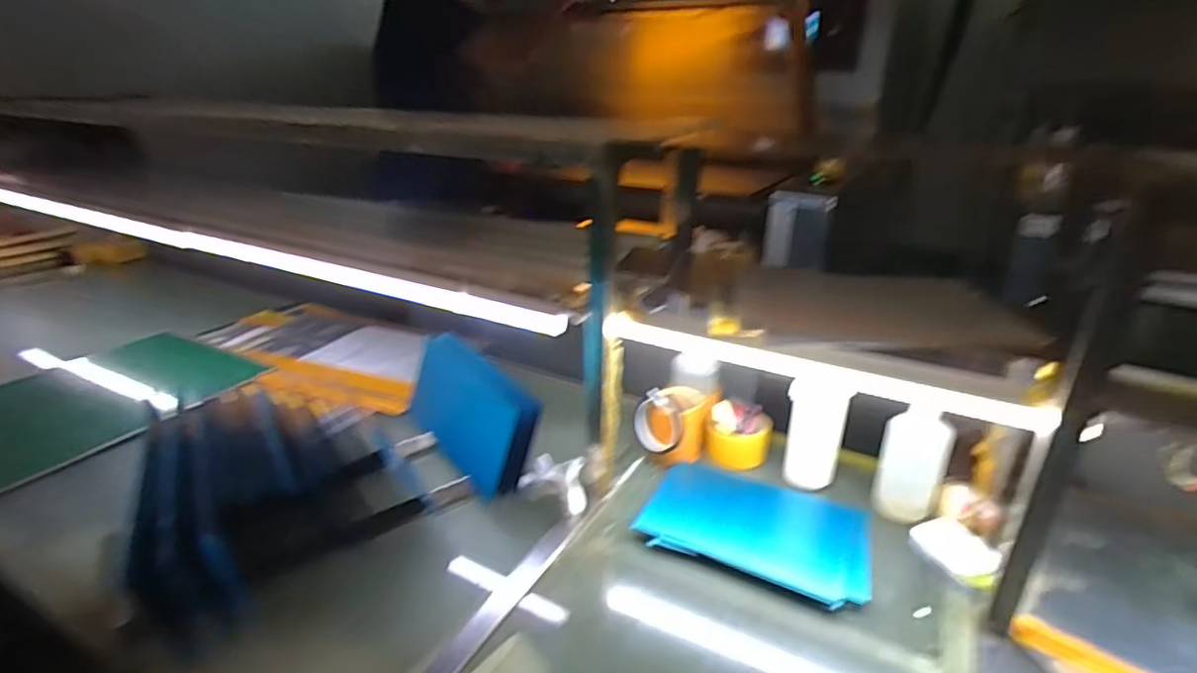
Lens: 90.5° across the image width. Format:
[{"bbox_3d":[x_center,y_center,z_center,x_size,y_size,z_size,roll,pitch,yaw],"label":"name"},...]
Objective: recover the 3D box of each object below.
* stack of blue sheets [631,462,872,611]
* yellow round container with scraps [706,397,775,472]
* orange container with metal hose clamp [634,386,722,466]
[{"bbox_3d":[0.218,0.257,0.821,0.287,0.029,0.204,12,25,23],"label":"stack of blue sheets"},{"bbox_3d":[0.226,0.156,0.957,0.098,0.084,0.074,10,27,18],"label":"yellow round container with scraps"},{"bbox_3d":[0.123,0.129,0.957,0.098,0.111,0.129,16,29,27],"label":"orange container with metal hose clamp"}]

